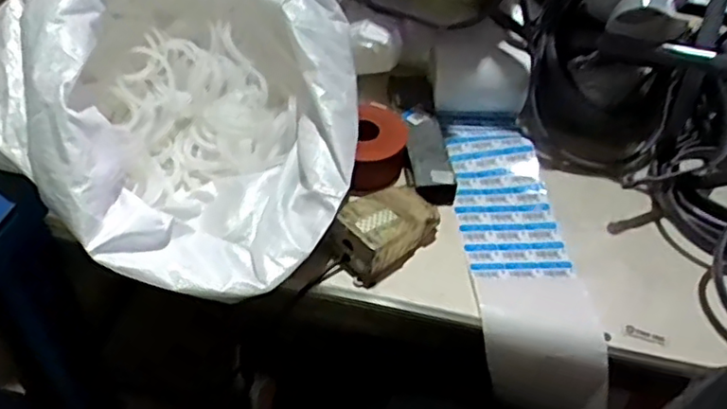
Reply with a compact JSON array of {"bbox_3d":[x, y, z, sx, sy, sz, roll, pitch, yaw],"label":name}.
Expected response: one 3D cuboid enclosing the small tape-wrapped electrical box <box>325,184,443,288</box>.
[{"bbox_3d":[0.023,0.026,0.650,0.064,0.059,0.110,36,53,26],"label":"small tape-wrapped electrical box"}]

